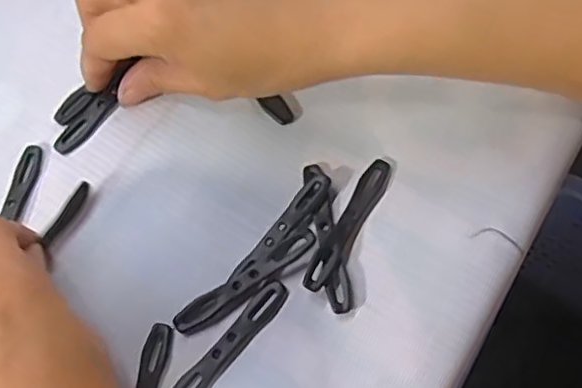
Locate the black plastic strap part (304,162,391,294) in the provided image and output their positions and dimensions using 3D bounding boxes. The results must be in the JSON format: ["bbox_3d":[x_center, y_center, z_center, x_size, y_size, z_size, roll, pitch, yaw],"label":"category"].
[{"bbox_3d":[0.026,0.013,0.284,0.012,0.006,0.068,27,72,13],"label":"black plastic strap part"}]

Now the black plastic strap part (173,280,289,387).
[{"bbox_3d":[-0.026,0.063,0.266,0.011,0.004,0.069,39,74,16],"label":"black plastic strap part"}]

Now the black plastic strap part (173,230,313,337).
[{"bbox_3d":[-0.019,0.037,0.274,0.068,0.007,0.011,-32,70,-10],"label":"black plastic strap part"}]

